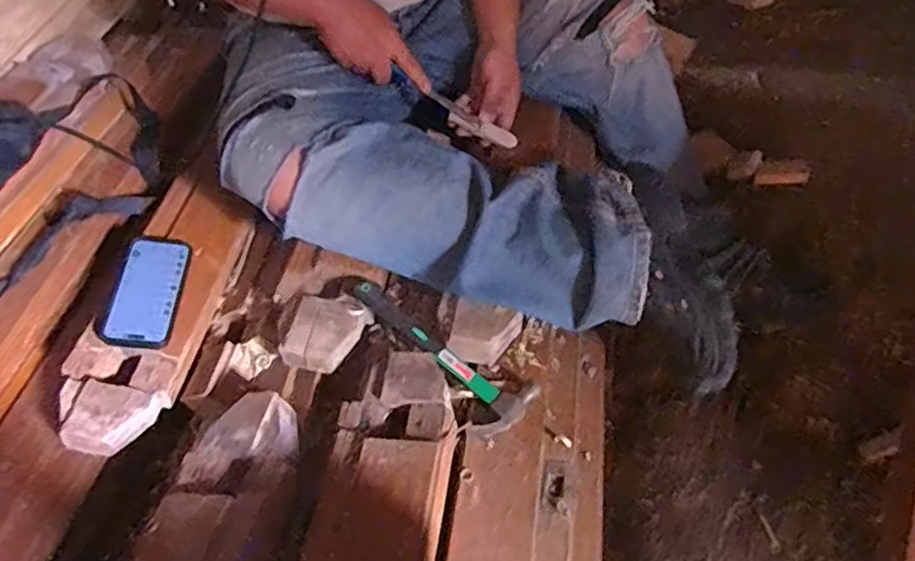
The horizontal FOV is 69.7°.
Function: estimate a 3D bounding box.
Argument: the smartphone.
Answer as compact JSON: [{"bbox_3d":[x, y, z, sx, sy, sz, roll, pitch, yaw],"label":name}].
[{"bbox_3d":[-0.402,0.012,0.857,0.080,0.015,0.175,16,50,-20],"label":"smartphone"}]

